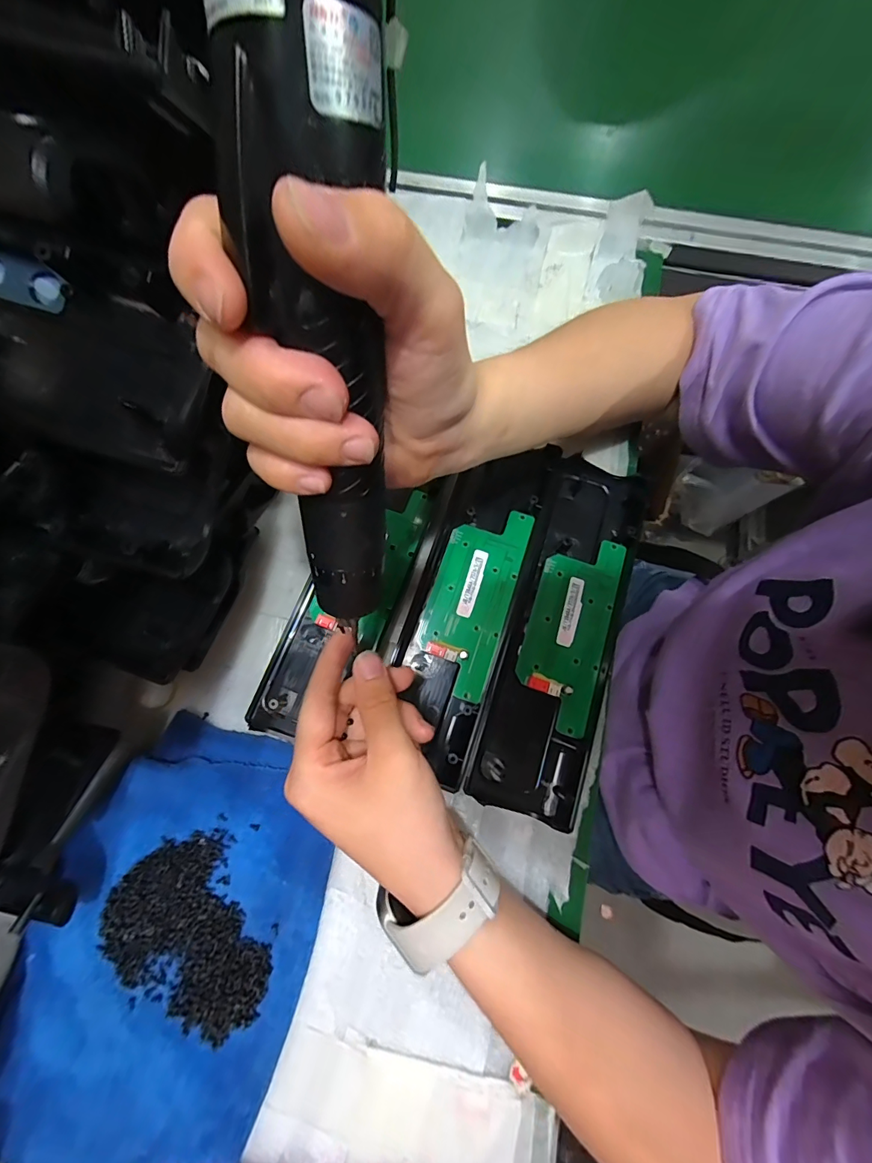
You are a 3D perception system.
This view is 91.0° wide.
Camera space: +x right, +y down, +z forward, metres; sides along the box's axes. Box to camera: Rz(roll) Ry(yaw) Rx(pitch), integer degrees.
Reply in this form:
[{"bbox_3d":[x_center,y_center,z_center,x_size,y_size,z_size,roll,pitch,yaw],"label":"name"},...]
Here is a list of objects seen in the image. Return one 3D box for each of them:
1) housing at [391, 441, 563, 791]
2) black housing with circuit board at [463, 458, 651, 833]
[{"bbox_3d":[0.021,0.010,0.306,0.070,0.019,0.229,17,77,4],"label":"housing"},{"bbox_3d":[0.090,0.033,0.302,0.072,0.024,0.244,17,77,4],"label":"black housing with circuit board"}]

